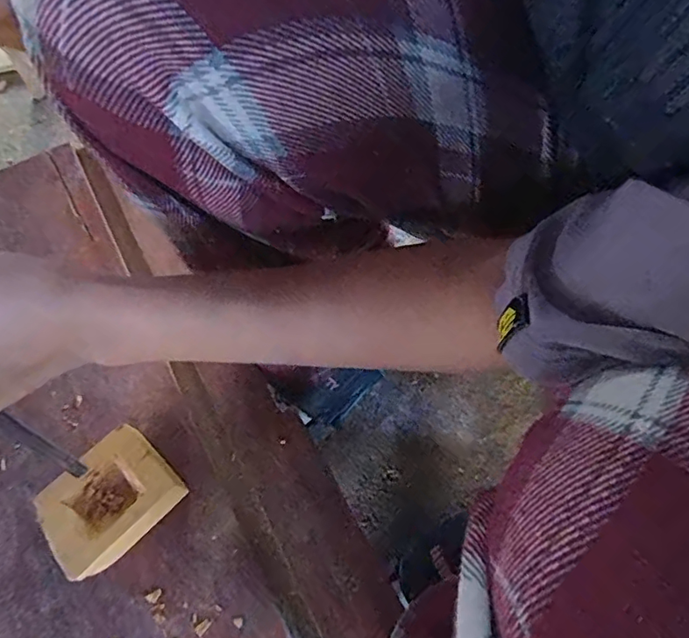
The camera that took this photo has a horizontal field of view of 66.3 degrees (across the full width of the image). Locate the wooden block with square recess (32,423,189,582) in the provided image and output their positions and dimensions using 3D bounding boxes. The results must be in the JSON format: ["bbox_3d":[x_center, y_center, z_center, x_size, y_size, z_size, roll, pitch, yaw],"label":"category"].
[{"bbox_3d":[-0.162,0.127,0.369,0.085,0.031,0.066,-43,69,-16],"label":"wooden block with square recess"}]

